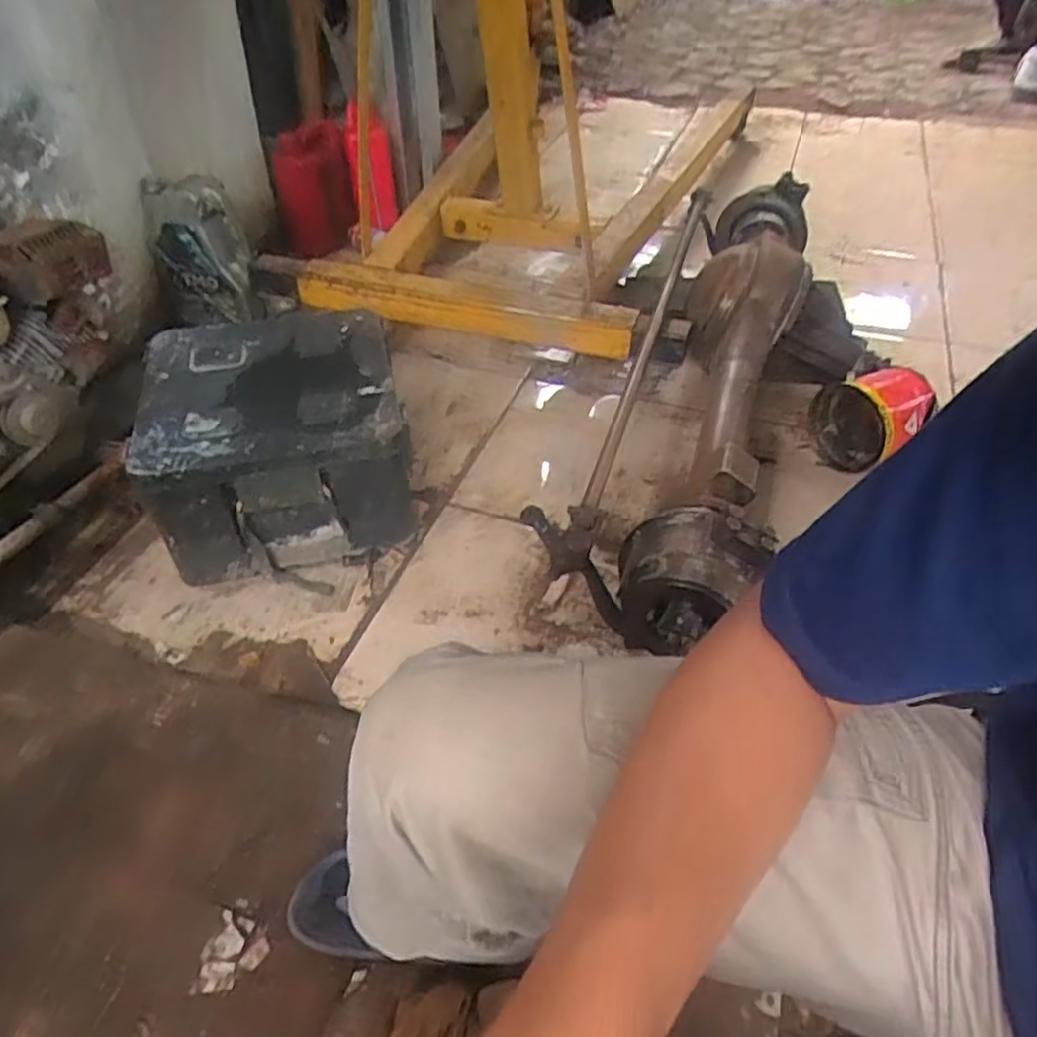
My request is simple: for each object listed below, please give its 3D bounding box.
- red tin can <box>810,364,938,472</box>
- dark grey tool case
[{"bbox_3d":[0.610,-0.168,1.249,0.149,0.151,0.152,-21,47,-19],"label":"red tin can"},{"bbox_3d":[-0.366,-0.116,1.135,0.345,0.255,0.333,-10,44,-9],"label":"dark grey tool case"}]

